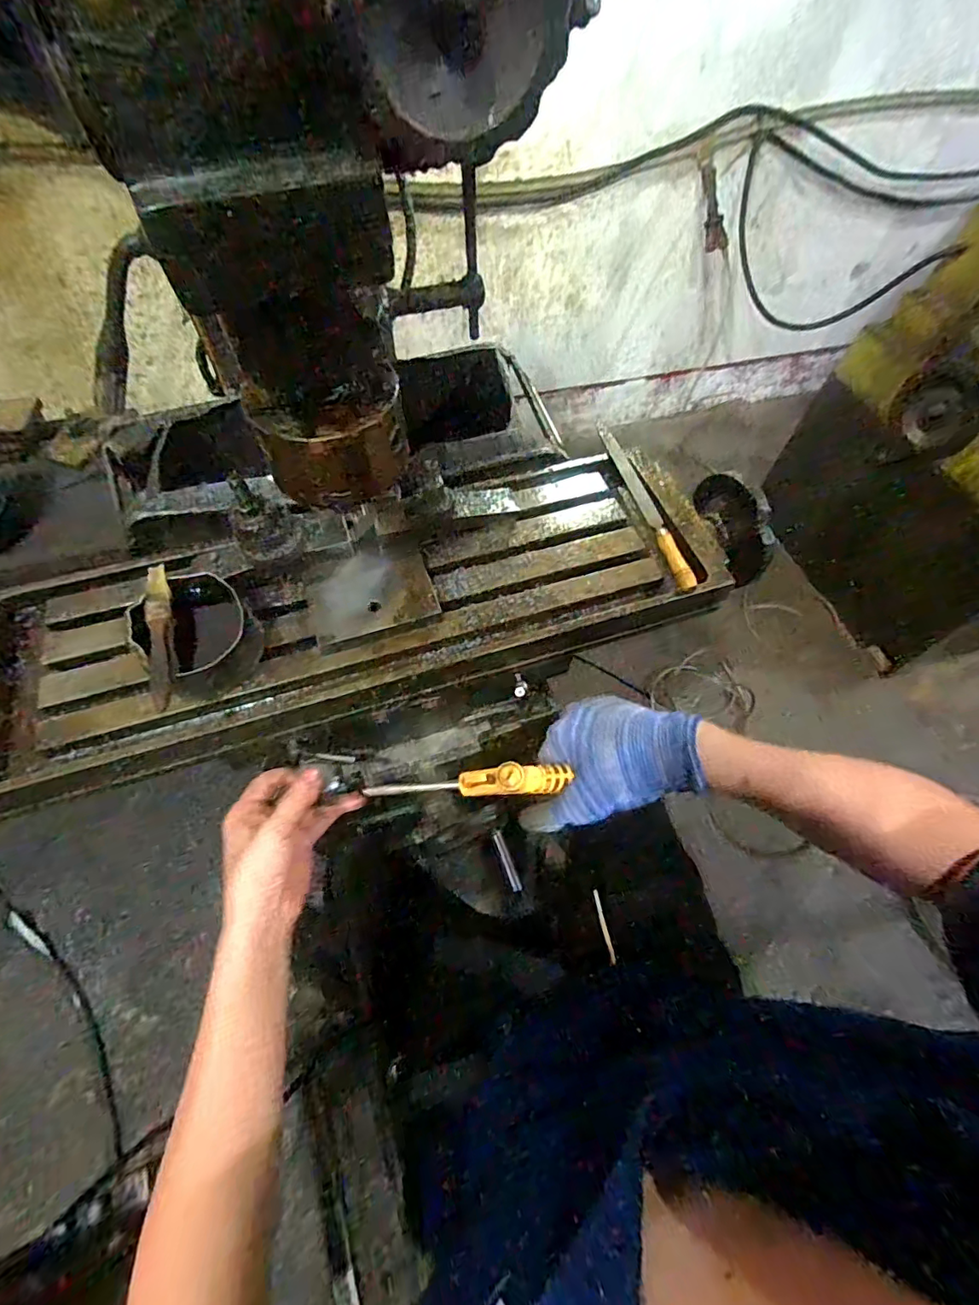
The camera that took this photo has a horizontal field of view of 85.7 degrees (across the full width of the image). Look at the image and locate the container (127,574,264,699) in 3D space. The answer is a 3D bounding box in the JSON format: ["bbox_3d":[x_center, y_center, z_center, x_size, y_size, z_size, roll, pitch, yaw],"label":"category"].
[{"bbox_3d":[-0.288,-0.020,0.521,0.100,0.061,0.113,-31,66,-18],"label":"container"}]

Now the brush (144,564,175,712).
[{"bbox_3d":[-0.297,-0.017,0.478,0.019,0.021,0.139,-14,62,-10],"label":"brush"}]

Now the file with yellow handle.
[{"bbox_3d":[0.188,-0.185,0.639,0.025,0.022,0.274,-12,62,-9],"label":"file with yellow handle"}]

